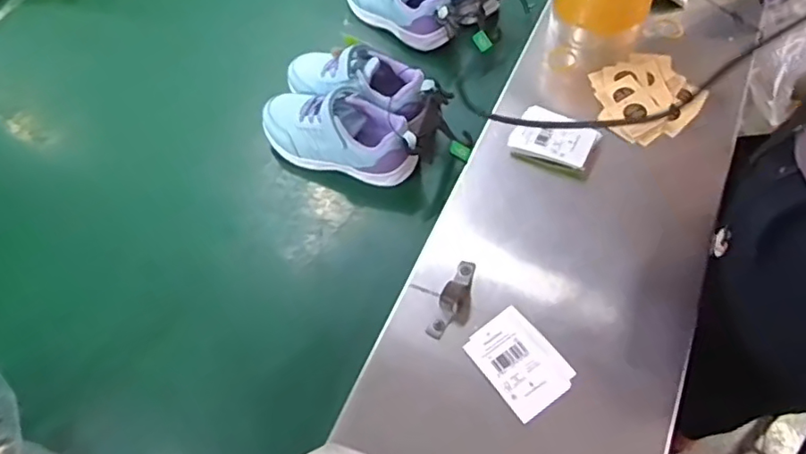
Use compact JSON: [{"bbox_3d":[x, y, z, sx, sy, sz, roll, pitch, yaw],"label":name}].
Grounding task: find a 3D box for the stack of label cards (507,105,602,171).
[{"bbox_3d":[0.155,-0.091,0.581,0.082,0.019,0.052,26,64,18],"label":"stack of label cards"}]

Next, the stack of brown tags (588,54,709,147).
[{"bbox_3d":[0.262,-0.143,0.605,0.106,0.011,0.109,-19,60,-7],"label":"stack of brown tags"}]

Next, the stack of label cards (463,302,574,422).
[{"bbox_3d":[0.097,0.113,0.473,0.060,0.009,0.082,-33,63,-15],"label":"stack of label cards"}]

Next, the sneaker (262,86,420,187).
[{"bbox_3d":[-0.067,-0.101,0.616,0.176,0.073,0.069,15,62,13],"label":"sneaker"}]

